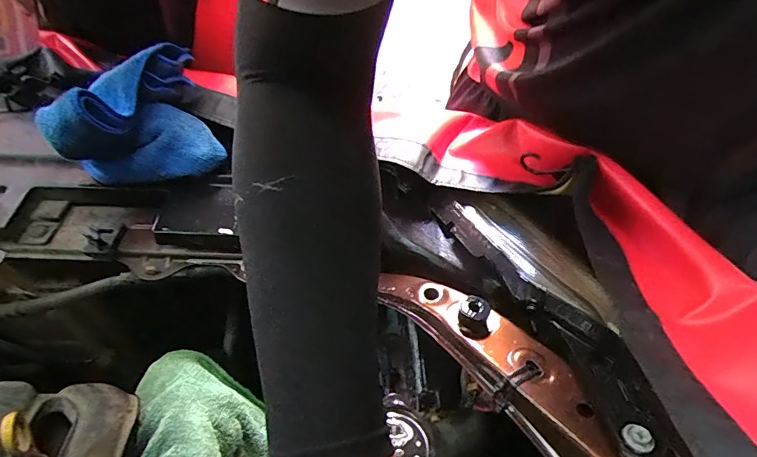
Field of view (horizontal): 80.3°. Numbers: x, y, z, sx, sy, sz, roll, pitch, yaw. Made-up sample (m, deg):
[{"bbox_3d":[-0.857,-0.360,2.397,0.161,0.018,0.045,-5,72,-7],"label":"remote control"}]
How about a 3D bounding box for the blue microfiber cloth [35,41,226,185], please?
[{"bbox_3d":[-0.260,-0.116,0.483,0.156,0.109,0.125,-26,55,-22],"label":"blue microfiber cloth"}]

